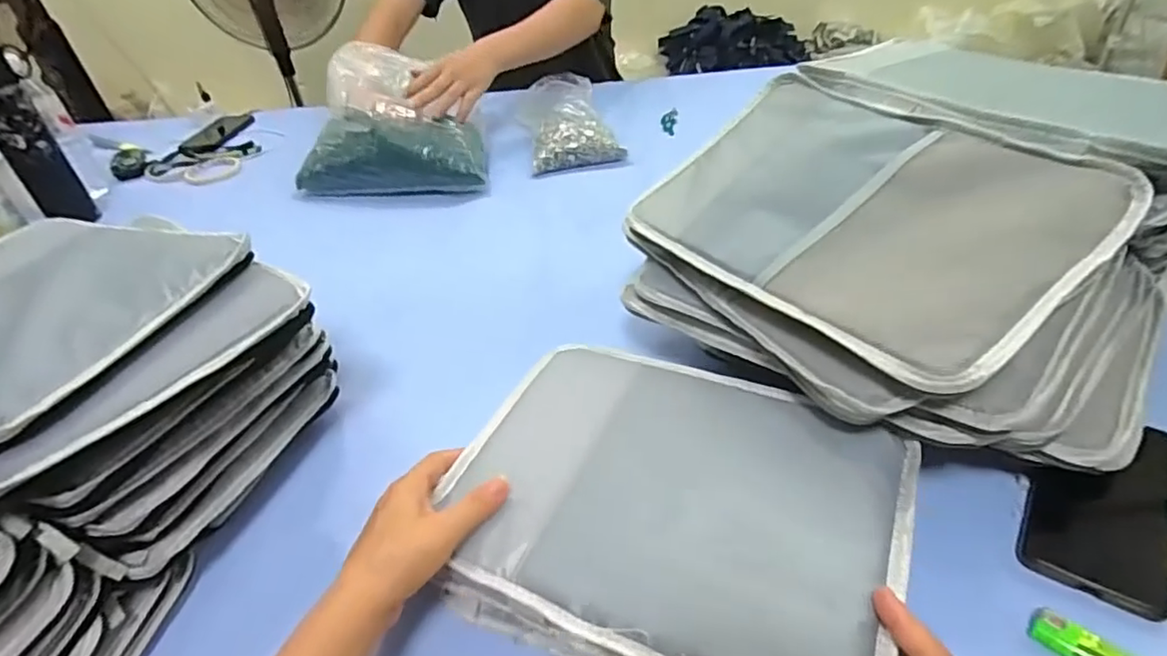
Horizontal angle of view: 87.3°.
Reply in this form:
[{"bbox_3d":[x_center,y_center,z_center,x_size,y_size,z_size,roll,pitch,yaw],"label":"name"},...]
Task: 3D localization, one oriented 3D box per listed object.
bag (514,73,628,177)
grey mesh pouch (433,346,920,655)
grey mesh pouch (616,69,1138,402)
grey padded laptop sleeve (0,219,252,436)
[{"bbox_3d":[-0.033,-0.353,1.032,0.143,0.081,0.263,-11,39,-6],"label":"bag"},{"bbox_3d":[0.058,0.117,0.414,0.278,0.036,0.220,14,43,24],"label":"grey mesh pouch"},{"bbox_3d":[0.203,-0.097,0.469,0.223,0.018,0.307,-41,48,-11],"label":"grey mesh pouch"},{"bbox_3d":[-0.429,-0.025,0.459,0.288,0.031,0.204,11,42,20],"label":"grey padded laptop sleeve"}]

